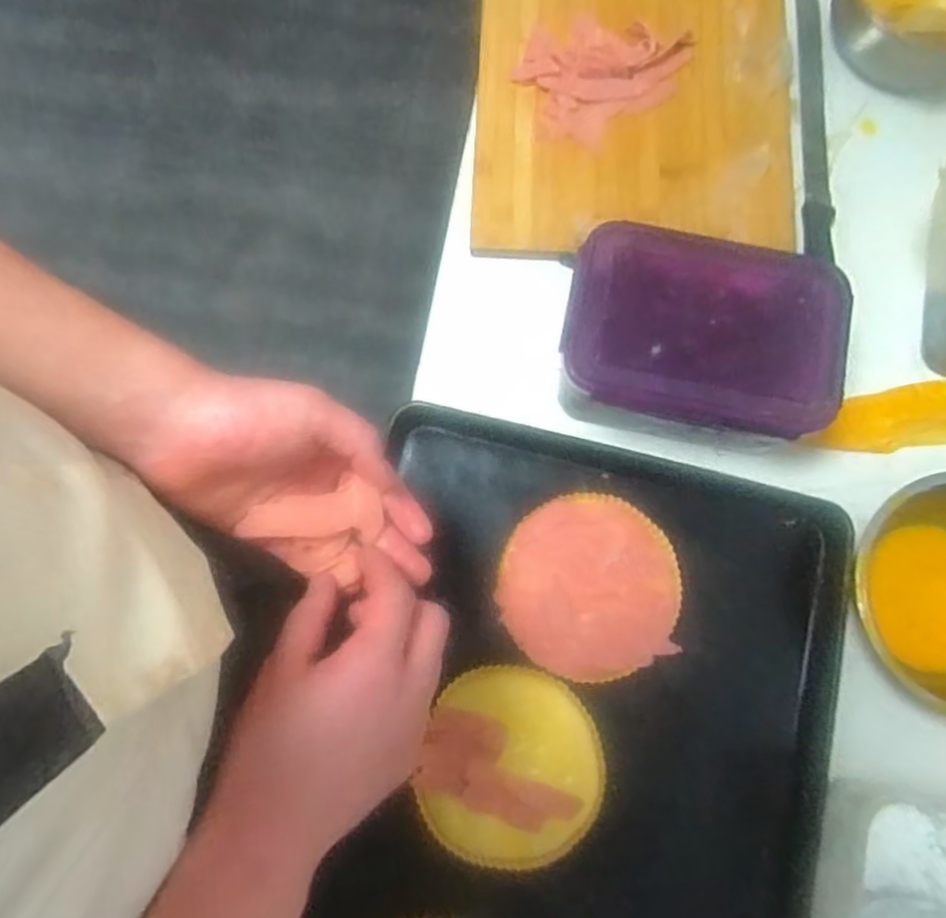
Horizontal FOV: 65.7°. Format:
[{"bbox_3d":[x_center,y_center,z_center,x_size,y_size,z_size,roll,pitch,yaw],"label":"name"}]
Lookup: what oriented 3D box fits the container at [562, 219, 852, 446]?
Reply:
[{"bbox_3d":[0.179,-0.091,0.608,0.211,0.110,0.155,7,78,2],"label":"container"}]

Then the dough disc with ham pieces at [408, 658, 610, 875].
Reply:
[{"bbox_3d":[0.031,0.238,0.566,0.136,0.010,0.142,0,78,1],"label":"dough disc with ham pieces"}]

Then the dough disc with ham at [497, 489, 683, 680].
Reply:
[{"bbox_3d":[0.096,0.104,0.598,0.146,0.006,0.144,0,78,1],"label":"dough disc with ham"}]

